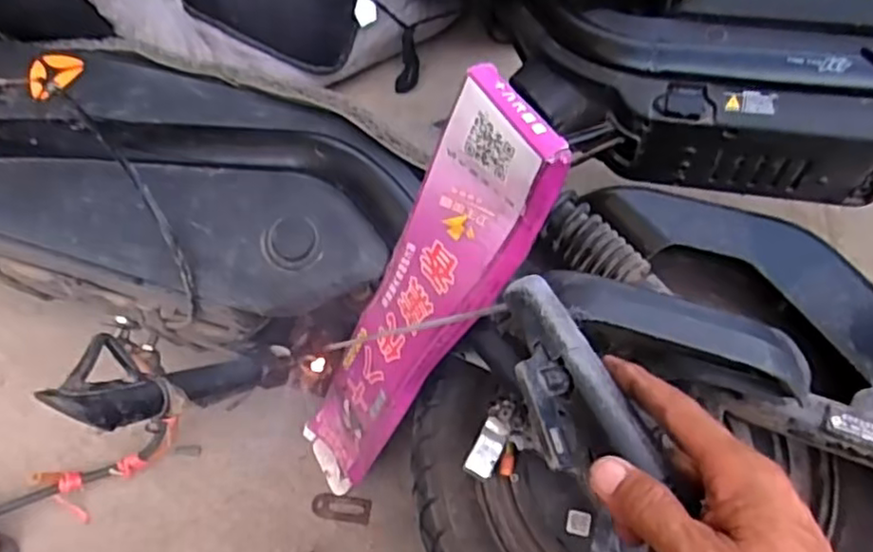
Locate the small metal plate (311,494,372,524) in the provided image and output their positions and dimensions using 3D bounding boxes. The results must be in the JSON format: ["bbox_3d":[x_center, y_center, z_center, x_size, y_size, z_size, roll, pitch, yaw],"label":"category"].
[{"bbox_3d":[-0.102,0.251,0.735,0.063,0.004,0.026,6,61,4],"label":"small metal plate"}]

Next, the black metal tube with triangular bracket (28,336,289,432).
[{"bbox_3d":[-0.165,0.069,0.446,0.047,0.195,0.031,43,104,21],"label":"black metal tube with triangular bracket"}]

